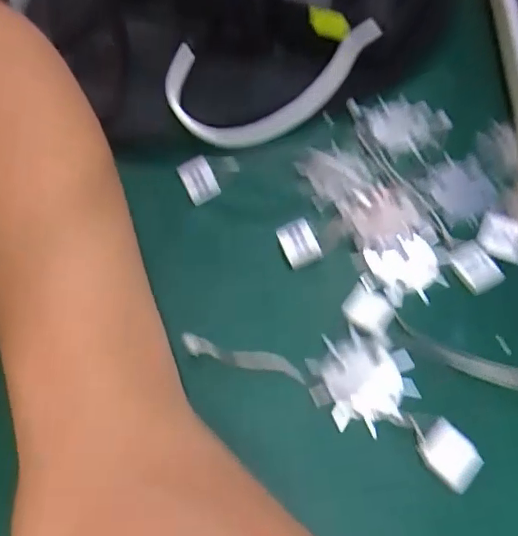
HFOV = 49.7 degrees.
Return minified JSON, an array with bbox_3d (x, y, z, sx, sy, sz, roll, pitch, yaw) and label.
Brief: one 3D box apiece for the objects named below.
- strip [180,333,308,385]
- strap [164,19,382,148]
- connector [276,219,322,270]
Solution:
[{"bbox_3d":[-0.007,0.037,0.231,0.051,0.004,0.009,12,70,8],"label":"strip"},{"bbox_3d":[0.008,-0.095,0.276,0.110,0.025,0.071,-5,58,2],"label":"strap"},{"bbox_3d":[0.018,-0.012,0.258,0.016,0.005,0.022,-21,59,-8],"label":"connector"}]

